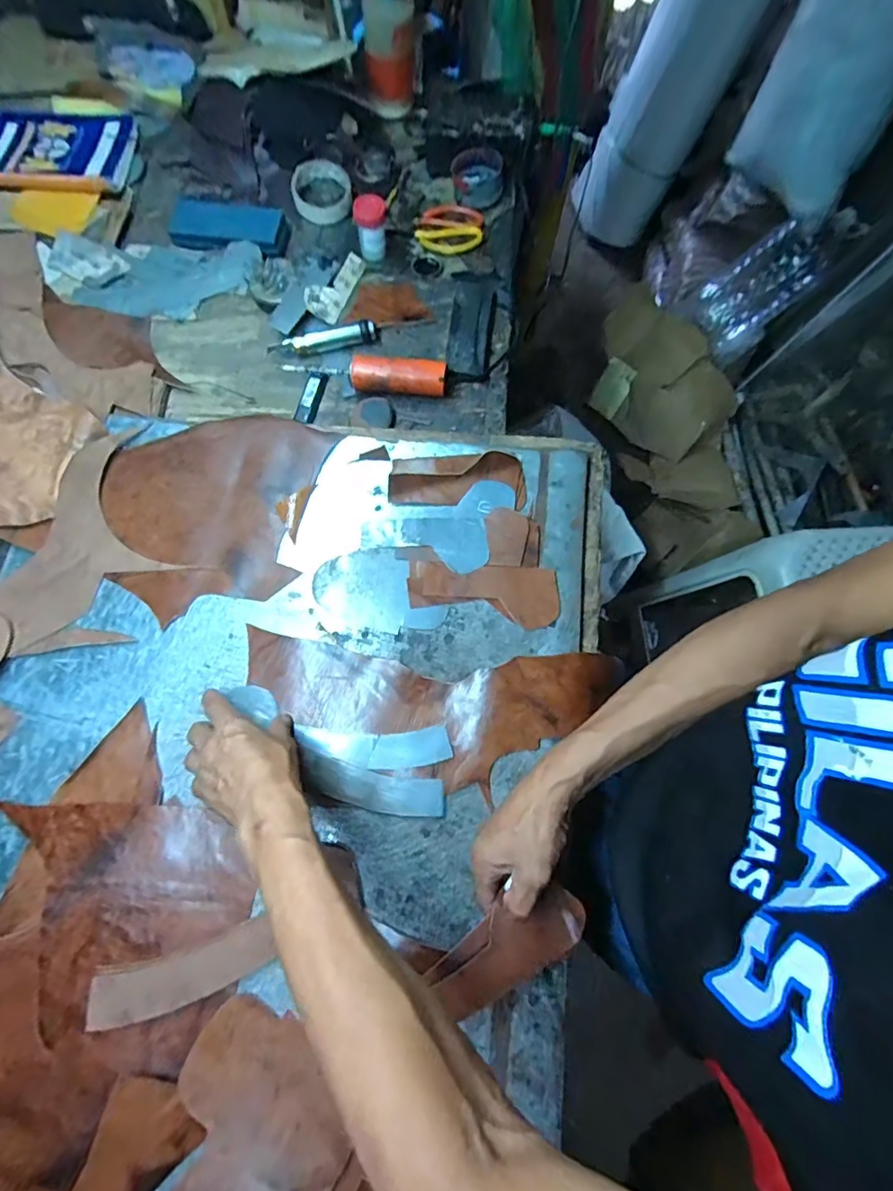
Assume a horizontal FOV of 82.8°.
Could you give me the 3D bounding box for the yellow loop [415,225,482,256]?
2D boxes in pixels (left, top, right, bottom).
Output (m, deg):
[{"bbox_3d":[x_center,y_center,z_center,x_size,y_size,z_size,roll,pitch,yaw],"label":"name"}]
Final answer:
[{"bbox_3d":[0.005,-0.519,0.740,0.096,0.009,0.047,-4,73,-5],"label":"yellow loop"}]

